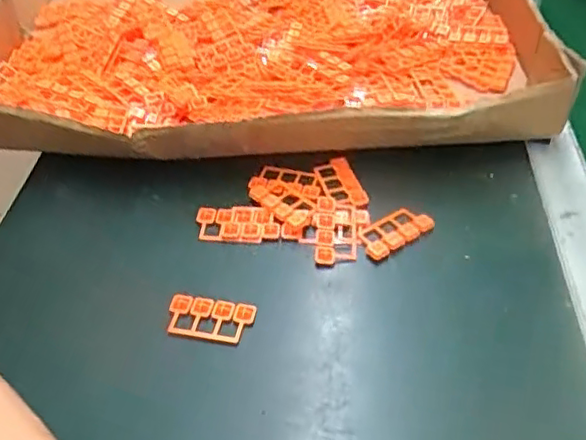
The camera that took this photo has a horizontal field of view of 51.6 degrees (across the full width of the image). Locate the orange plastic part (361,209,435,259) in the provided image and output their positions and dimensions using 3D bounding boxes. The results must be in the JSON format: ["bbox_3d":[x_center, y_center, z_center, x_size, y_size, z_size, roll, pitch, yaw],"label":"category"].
[{"bbox_3d":[0.070,0.009,0.425,0.051,0.012,0.026,-27,49,-23],"label":"orange plastic part"}]

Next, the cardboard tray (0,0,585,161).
[{"bbox_3d":[-0.042,-0.205,0.619,0.530,0.072,0.430,-3,44,0],"label":"cardboard tray"}]

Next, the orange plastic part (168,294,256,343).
[{"bbox_3d":[-0.052,0.062,0.377,0.053,0.008,0.027,7,45,10],"label":"orange plastic part"}]

